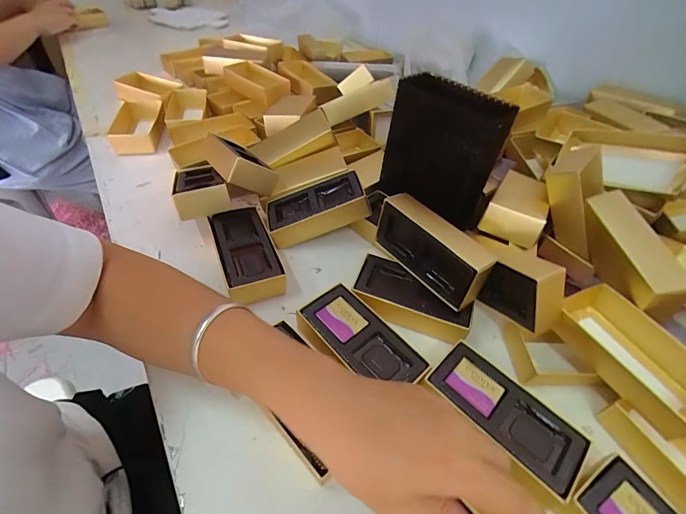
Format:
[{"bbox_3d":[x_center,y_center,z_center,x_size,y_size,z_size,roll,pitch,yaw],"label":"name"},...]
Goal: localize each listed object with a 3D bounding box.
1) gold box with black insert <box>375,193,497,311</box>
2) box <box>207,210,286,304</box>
[{"bbox_3d":[0.085,-0.005,0.340,0.034,0.060,0.119,-28,55,-28],"label":"gold box with black insert"},{"bbox_3d":[-0.104,-0.002,0.377,0.056,0.035,0.122,-16,50,-20],"label":"box"}]

